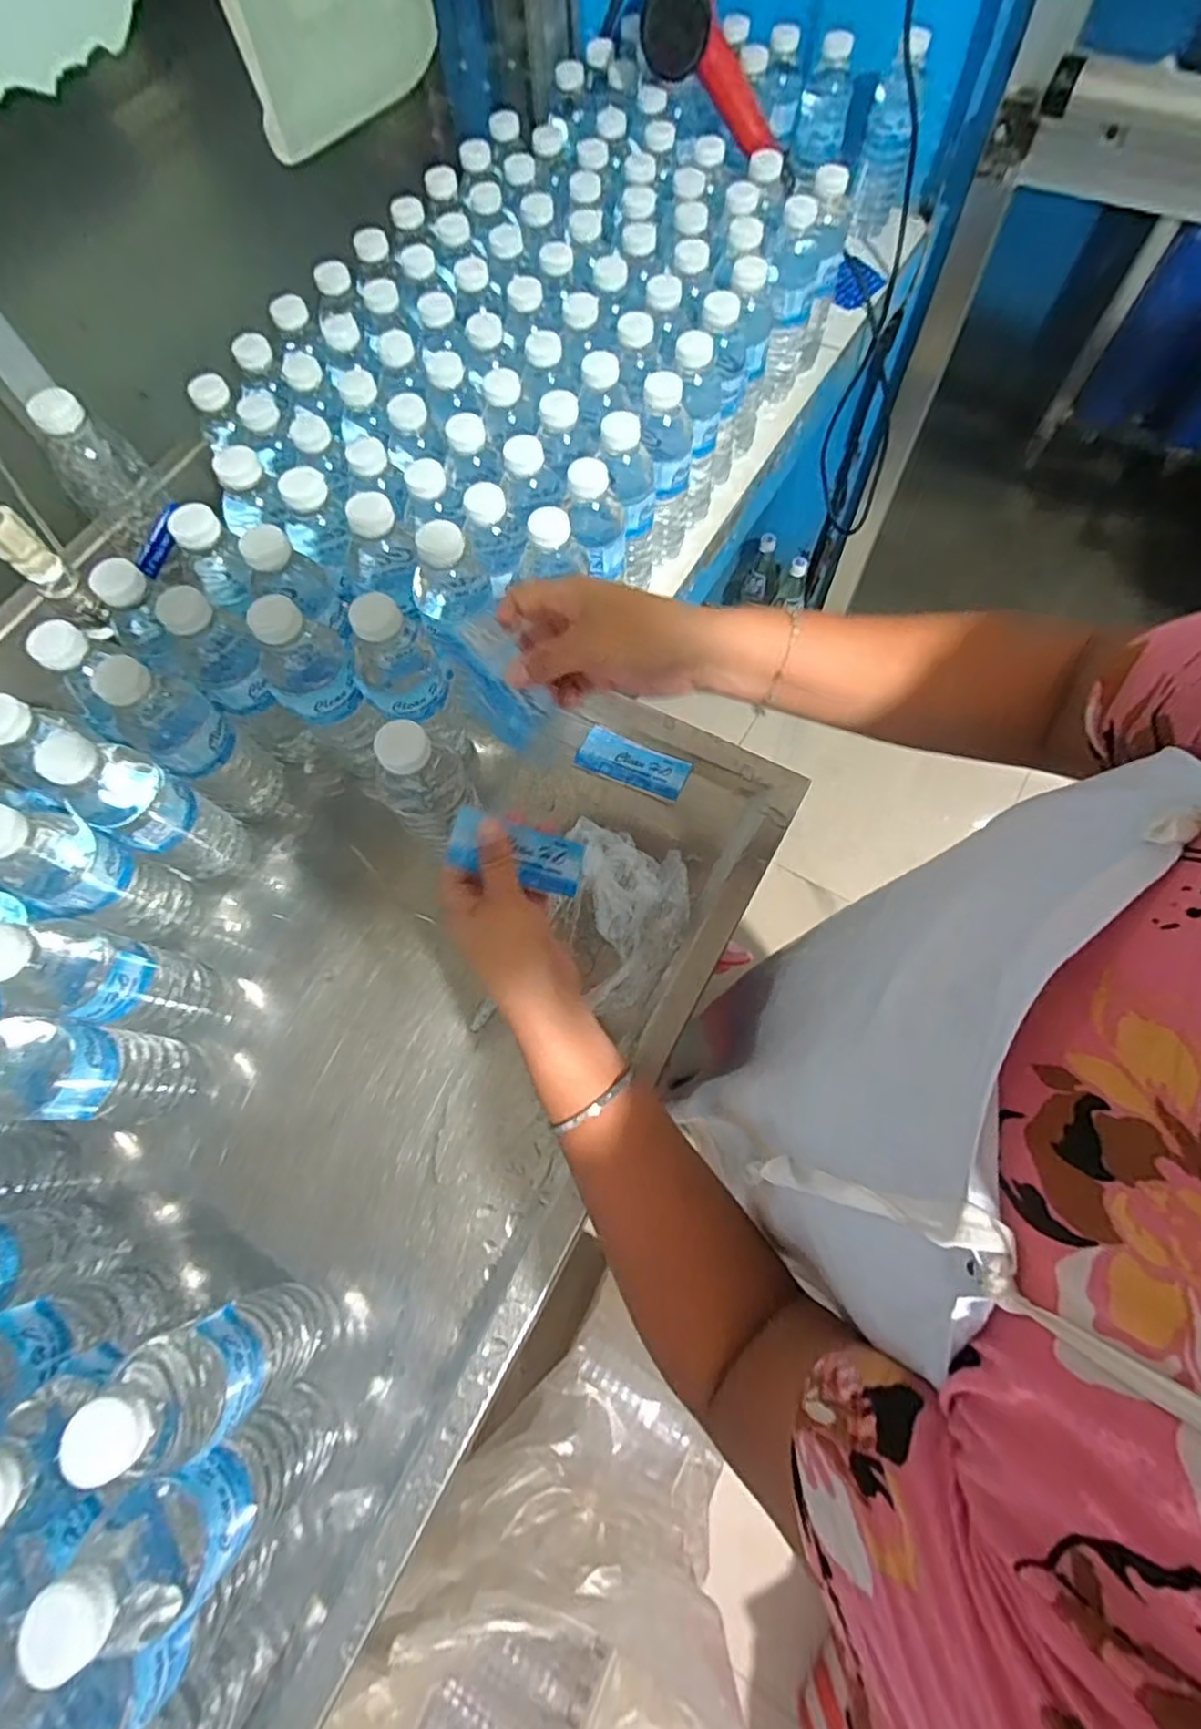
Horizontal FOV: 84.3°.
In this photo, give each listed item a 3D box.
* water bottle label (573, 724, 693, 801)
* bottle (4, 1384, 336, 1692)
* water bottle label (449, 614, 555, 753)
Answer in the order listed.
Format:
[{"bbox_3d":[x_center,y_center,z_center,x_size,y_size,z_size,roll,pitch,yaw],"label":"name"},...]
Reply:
[{"bbox_3d":[0.029,-0.087,0.567,0.093,0.004,0.039,23,78,8],"label":"water bottle label"},{"bbox_3d":[-0.202,0.333,0.339,0.066,0.175,0.062,-42,72,-13],"label":"bottle"},{"bbox_3d":[-0.062,-0.106,0.393,0.043,0.012,0.076,-32,97,-6],"label":"water bottle label"}]

